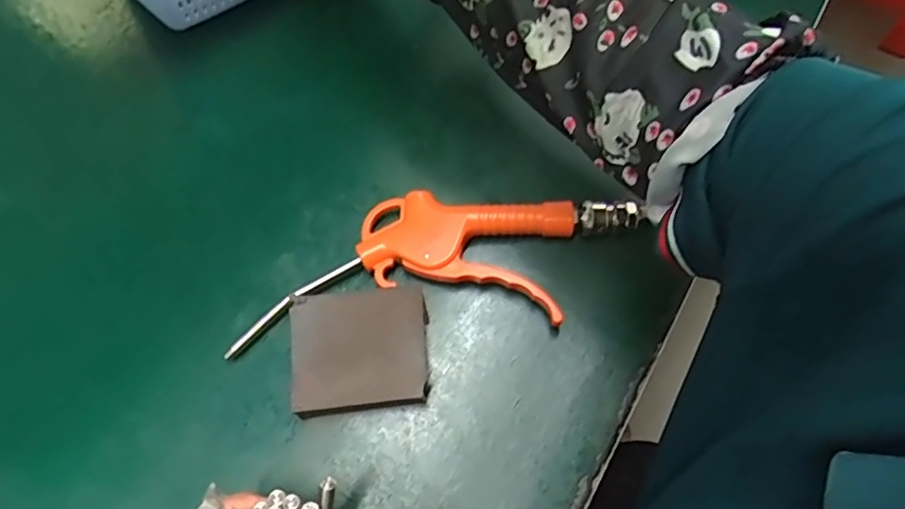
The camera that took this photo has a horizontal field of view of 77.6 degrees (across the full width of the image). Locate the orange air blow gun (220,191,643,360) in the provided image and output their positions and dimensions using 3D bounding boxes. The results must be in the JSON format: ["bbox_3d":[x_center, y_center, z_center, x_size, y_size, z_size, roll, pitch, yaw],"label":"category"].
[{"bbox_3d":[-0.008,0.006,0.363,0.249,0.023,0.093,-2,68,1],"label":"orange air blow gun"}]

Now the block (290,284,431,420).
[{"bbox_3d":[-0.054,0.058,0.340,0.078,0.028,0.072,-7,68,-1],"label":"block"}]

